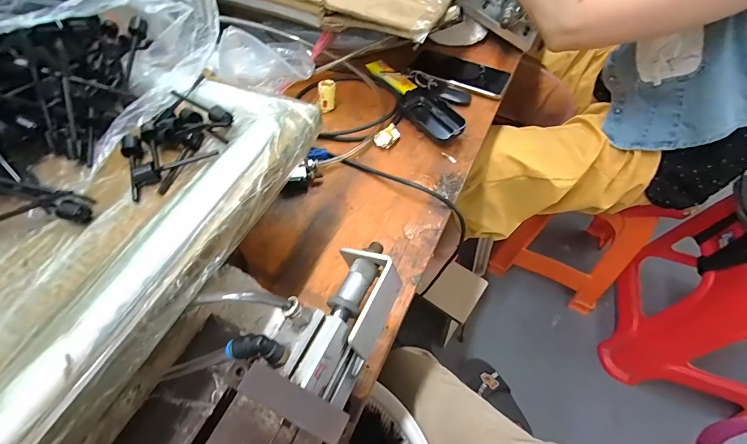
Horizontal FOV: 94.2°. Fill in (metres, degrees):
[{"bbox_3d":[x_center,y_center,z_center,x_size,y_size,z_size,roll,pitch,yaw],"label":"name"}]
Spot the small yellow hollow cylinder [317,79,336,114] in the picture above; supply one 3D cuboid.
[{"bbox_3d":[-0.069,-0.191,0.527,0.026,0.040,0.023,-6,54,-3],"label":"small yellow hollow cylinder"}]

